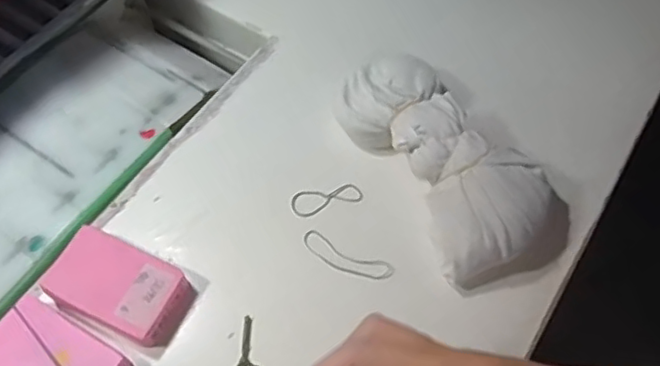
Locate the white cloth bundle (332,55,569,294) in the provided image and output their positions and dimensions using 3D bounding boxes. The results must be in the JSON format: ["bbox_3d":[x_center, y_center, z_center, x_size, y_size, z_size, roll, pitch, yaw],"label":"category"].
[{"bbox_3d":[0.078,-0.019,0.385,0.093,0.049,0.165,-27,67,-15],"label":"white cloth bundle"}]

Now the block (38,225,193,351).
[{"bbox_3d":[-0.120,0.060,0.354,0.074,0.019,0.046,25,64,10],"label":"block"}]

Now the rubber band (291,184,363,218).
[{"bbox_3d":[-0.002,0.010,0.393,0.045,0.004,0.018,-14,64,-10],"label":"rubber band"}]

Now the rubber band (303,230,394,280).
[{"bbox_3d":[0.010,0.045,0.374,0.058,0.004,0.017,23,64,10],"label":"rubber band"}]

